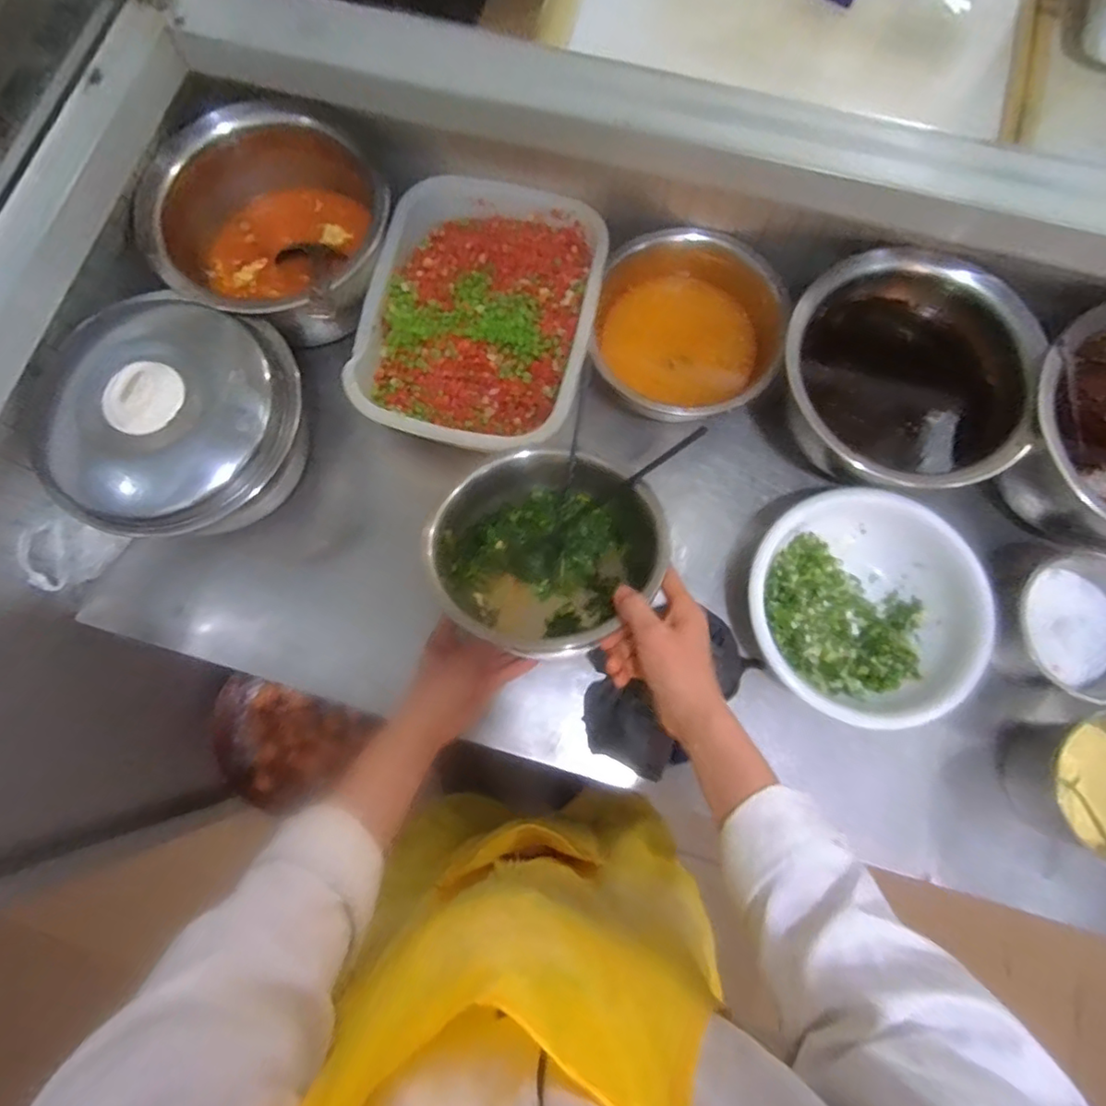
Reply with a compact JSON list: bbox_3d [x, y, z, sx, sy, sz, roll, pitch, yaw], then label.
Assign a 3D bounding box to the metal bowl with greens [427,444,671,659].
[{"bbox_3d":[-0.005,-0.001,0.602,0.217,0.113,0.206,0,78,0],"label":"metal bowl with greens"}]

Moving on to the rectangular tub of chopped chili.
[{"bbox_3d":[-0.081,-0.272,0.723,0.251,0.087,0.322,11,78,3],"label":"rectangular tub of chopped chili"}]

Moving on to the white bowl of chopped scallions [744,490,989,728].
[{"bbox_3d":[0.331,0.055,0.656,0.237,0.064,0.244,0,78,0],"label":"white bowl of chopped scallions"}]

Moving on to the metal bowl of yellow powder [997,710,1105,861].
[{"bbox_3d":[0.559,0.231,0.614,0.136,0.088,0.138,0,78,0],"label":"metal bowl of yellow powder"}]

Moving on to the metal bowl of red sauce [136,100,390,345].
[{"bbox_3d":[-0.316,-0.366,0.706,0.243,0.127,0.234,-33,79,-6],"label":"metal bowl of red sauce"}]

